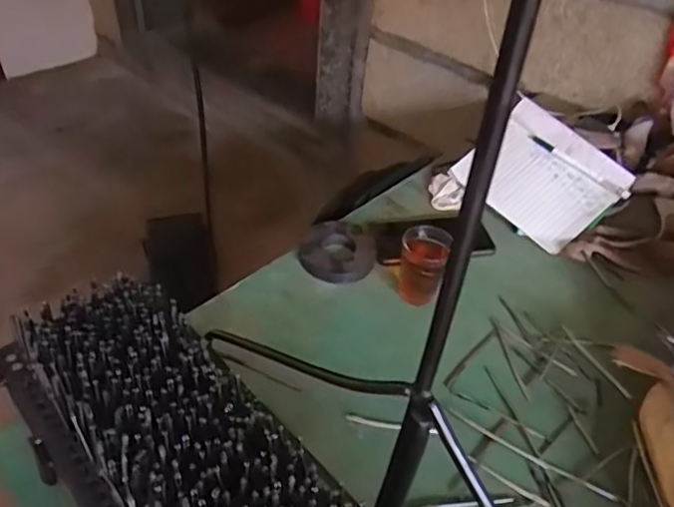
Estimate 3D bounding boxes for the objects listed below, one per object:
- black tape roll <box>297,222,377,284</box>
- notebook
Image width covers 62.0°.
[{"bbox_3d":[0.001,-0.001,0.704,0.091,0.017,0.096,4,42,-3],"label":"black tape roll"},{"bbox_3d":[0.295,-0.112,0.810,0.169,0.016,0.195,-40,68,-5],"label":"notebook"}]

